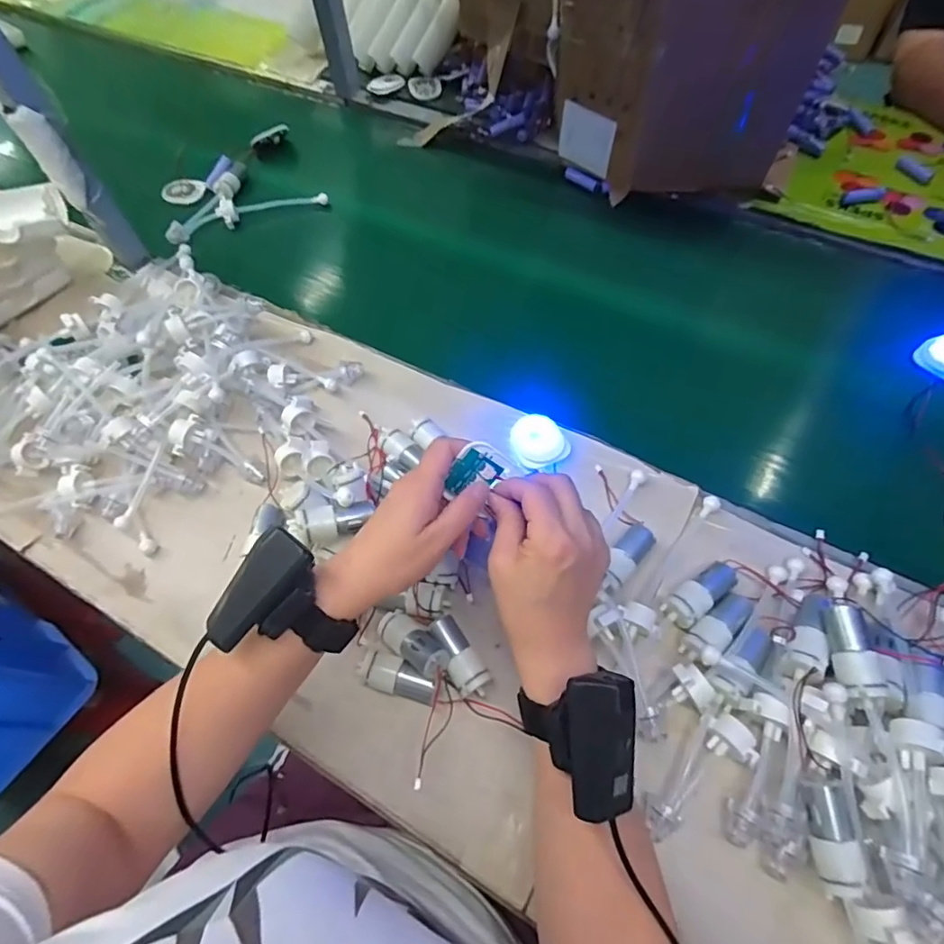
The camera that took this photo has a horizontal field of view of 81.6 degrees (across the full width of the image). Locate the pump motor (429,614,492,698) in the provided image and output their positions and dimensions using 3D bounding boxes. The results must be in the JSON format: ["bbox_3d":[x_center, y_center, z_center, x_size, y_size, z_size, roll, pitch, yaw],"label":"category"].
[{"bbox_3d":[-0.011,0.141,0.415,0.026,0.026,0.060,-33,65,-14],"label":"pump motor"}]

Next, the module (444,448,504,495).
[{"bbox_3d":[0.000,0.003,0.373,0.028,0.004,0.033,36,101,-12],"label":"module"}]

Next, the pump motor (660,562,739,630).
[{"bbox_3d":[0.179,0.096,0.431,0.063,0.021,0.026,-35,66,-15],"label":"pump motor"}]

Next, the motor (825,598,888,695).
[{"bbox_3d":[0.253,0.115,0.364,0.024,0.018,0.061,3,62,4],"label":"motor"}]

